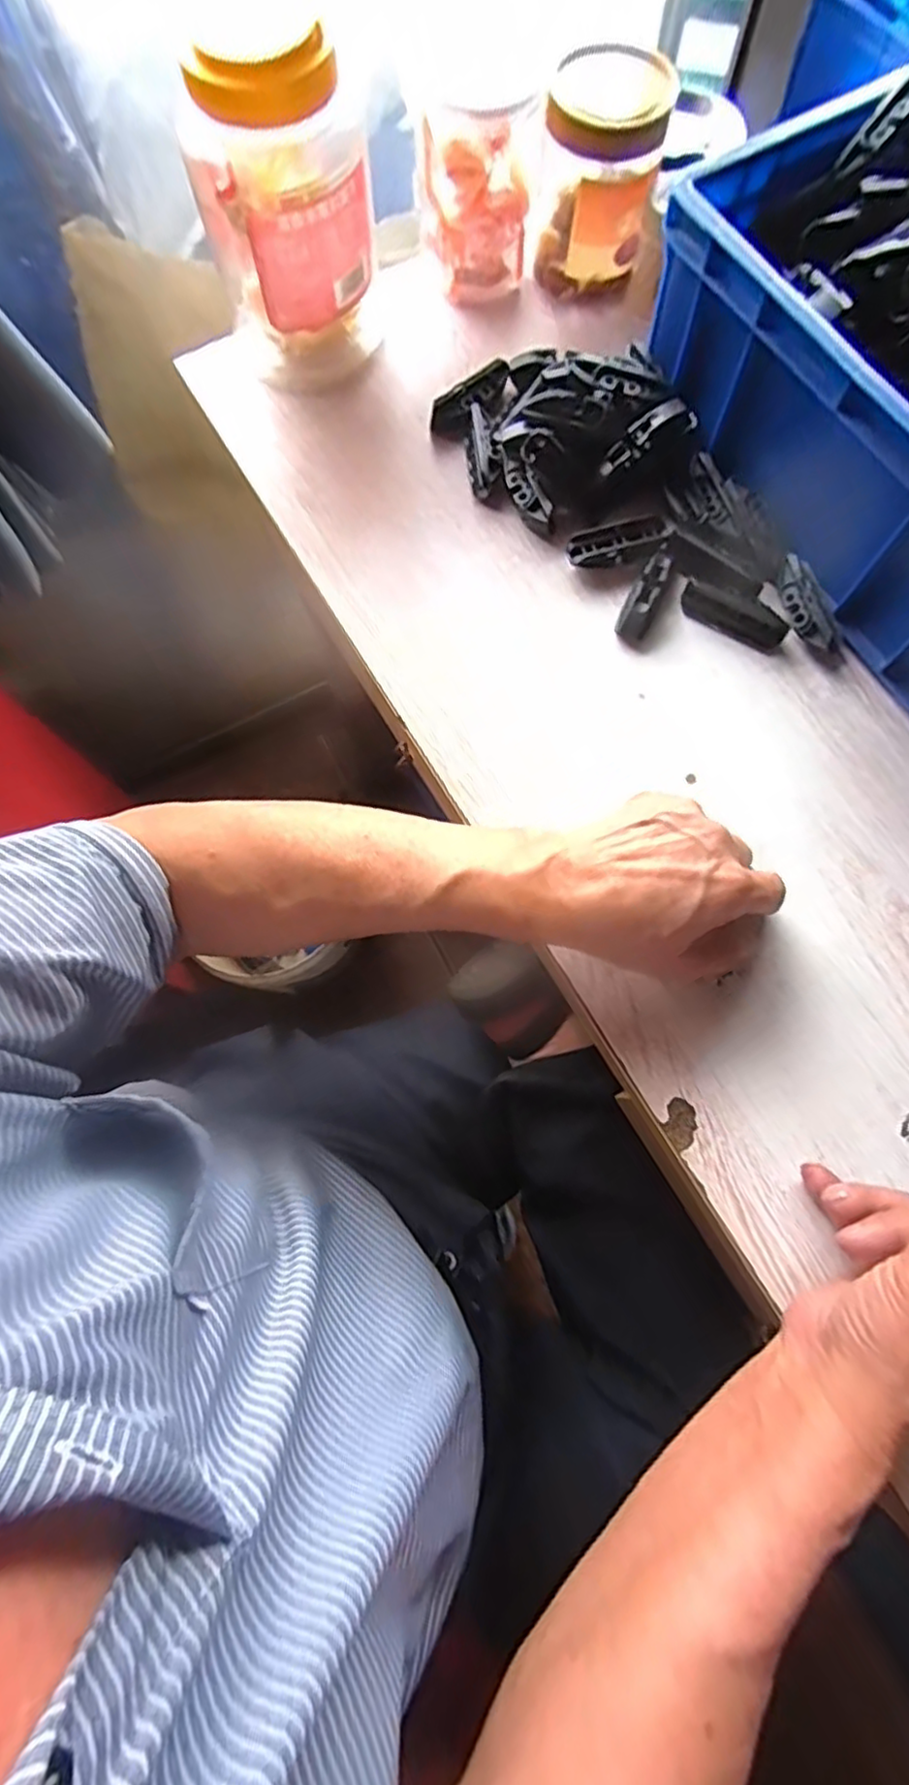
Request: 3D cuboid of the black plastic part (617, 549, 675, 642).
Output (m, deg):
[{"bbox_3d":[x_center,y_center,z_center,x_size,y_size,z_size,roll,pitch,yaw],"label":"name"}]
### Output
[{"bbox_3d":[0.127,-0.199,0.440,0.018,0.018,0.061,21,77,6],"label":"black plastic part"}]

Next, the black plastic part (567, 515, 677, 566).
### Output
[{"bbox_3d":[0.113,-0.240,0.450,0.073,0.016,0.021,-10,76,-2],"label":"black plastic part"}]

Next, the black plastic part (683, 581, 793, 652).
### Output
[{"bbox_3d":[0.187,-0.185,0.438,0.070,0.016,0.020,26,77,7],"label":"black plastic part"}]

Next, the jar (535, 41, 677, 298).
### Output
[{"bbox_3d":[0.104,-0.513,0.477,0.078,0.100,0.076,0,75,1],"label":"jar"}]

